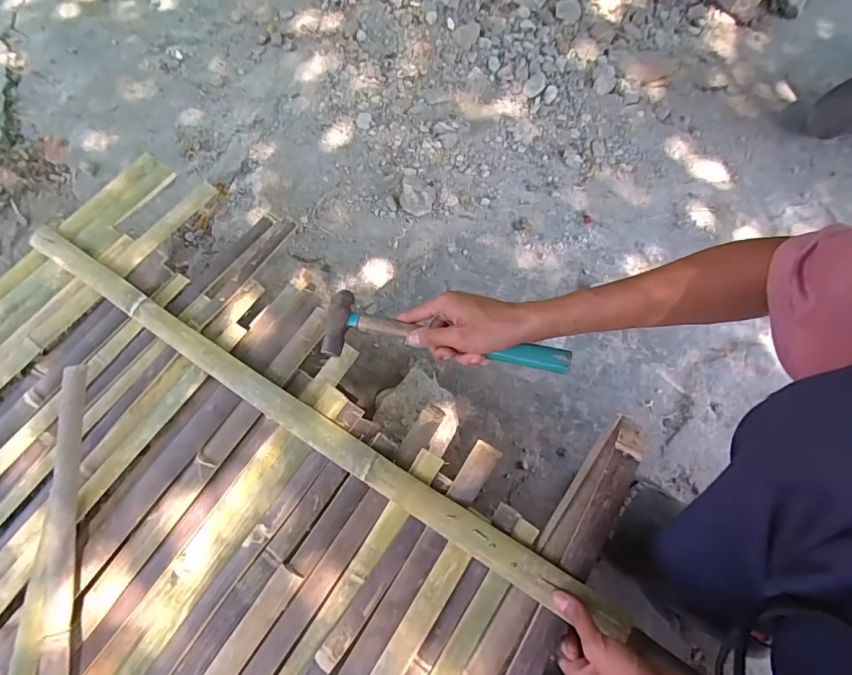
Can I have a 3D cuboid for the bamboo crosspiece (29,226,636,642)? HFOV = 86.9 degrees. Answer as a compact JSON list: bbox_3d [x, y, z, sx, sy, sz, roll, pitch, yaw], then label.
[{"bbox_3d":[-0.187,0.076,0.561,0.898,0.023,0.039,30,69,14],"label":"bamboo crosspiece"}]

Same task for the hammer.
[{"bbox_3d":[0.020,0.004,0.514,0.281,0.027,0.071,10,65,10],"label":"hammer"}]

